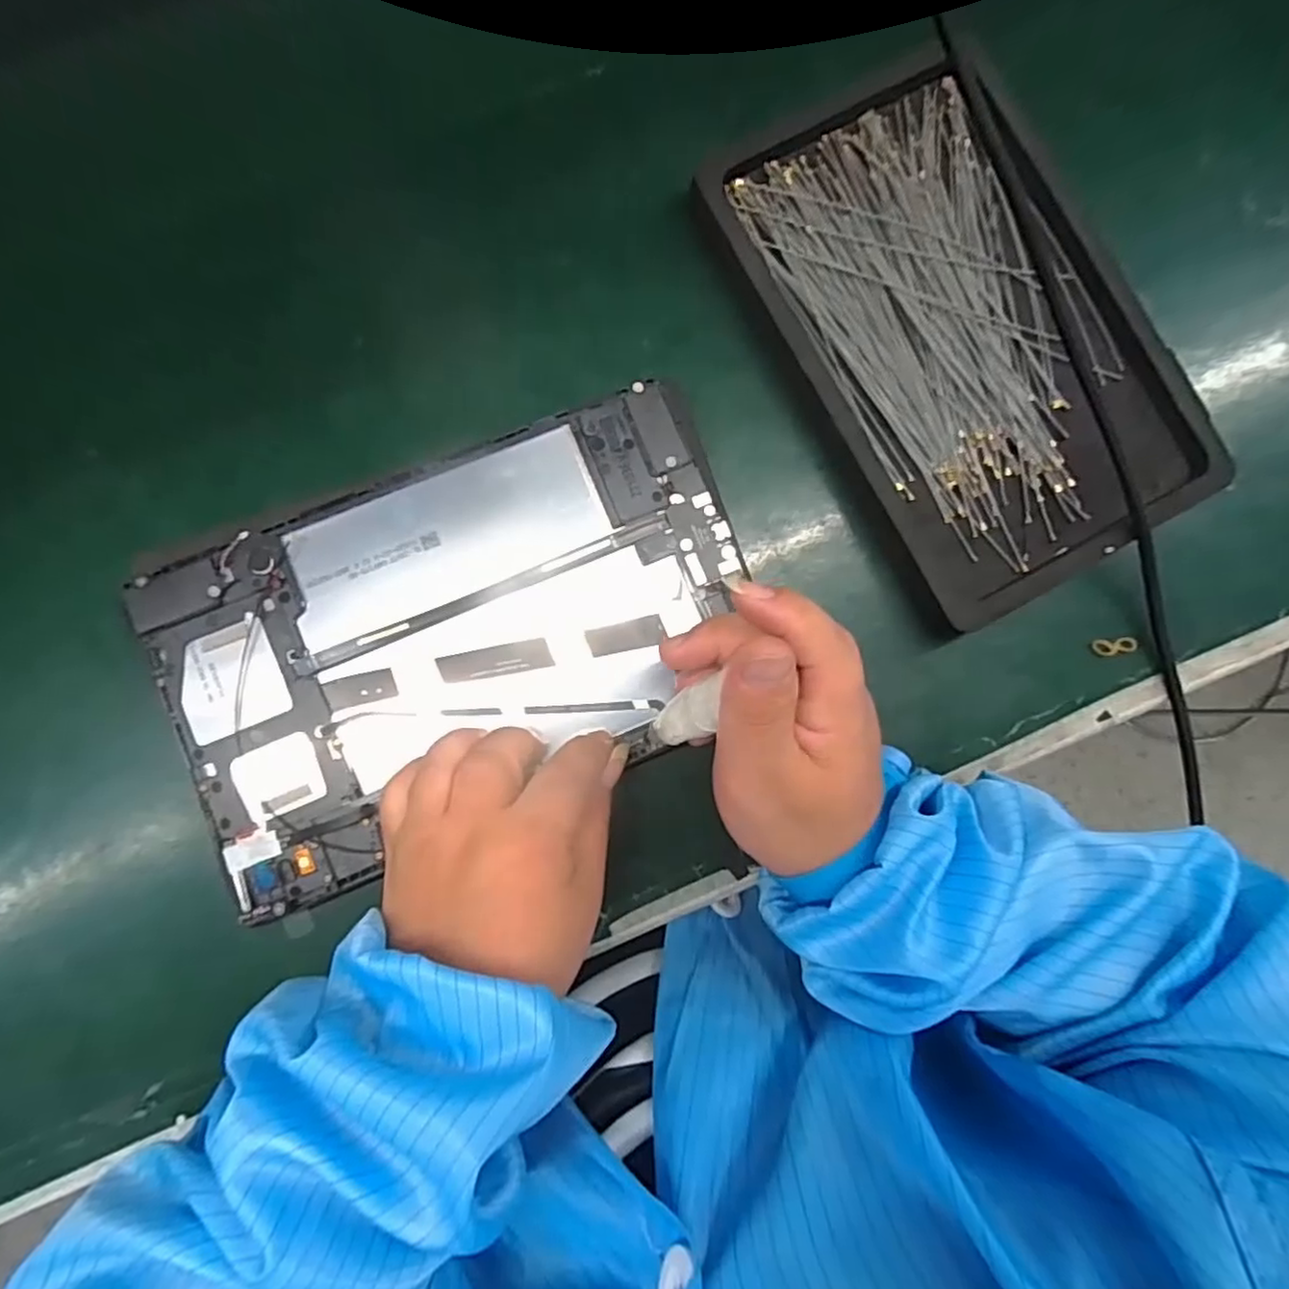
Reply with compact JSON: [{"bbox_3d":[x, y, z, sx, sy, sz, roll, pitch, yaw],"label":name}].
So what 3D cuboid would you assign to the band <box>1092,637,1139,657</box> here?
[{"bbox_3d":[0.224,0.001,0.312,0.019,0.004,0.008,-5,87,-3],"label":"band"}]

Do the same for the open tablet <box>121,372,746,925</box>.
[{"bbox_3d":[-0.075,-0.005,0.277,0.240,0.008,0.146,-23,89,-4],"label":"open tablet"}]

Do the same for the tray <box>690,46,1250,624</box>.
[{"bbox_3d":[0.147,-0.148,0.310,0.152,0.021,0.246,-31,89,-4],"label":"tray"}]

